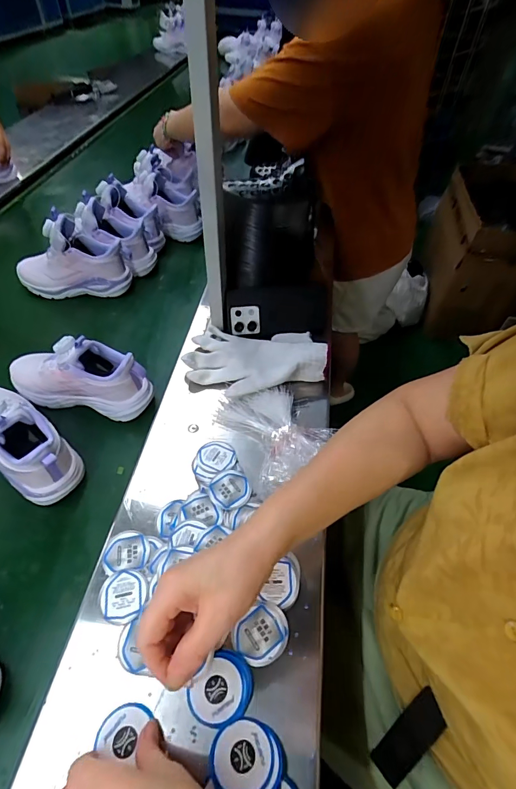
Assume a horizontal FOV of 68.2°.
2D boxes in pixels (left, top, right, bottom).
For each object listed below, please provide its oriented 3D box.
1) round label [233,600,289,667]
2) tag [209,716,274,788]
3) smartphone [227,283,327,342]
[{"bbox_3d":[0.004,0.226,0.359,0.043,0.007,0.049,39,59,25],"label":"round label"},{"bbox_3d":[-0.013,0.287,0.302,0.049,0.006,0.045,1,51,-2],"label":"tag"},{"bbox_3d":[0.031,-0.134,0.620,0.158,0.084,0.009,-1,13,-3],"label":"smartphone"}]

